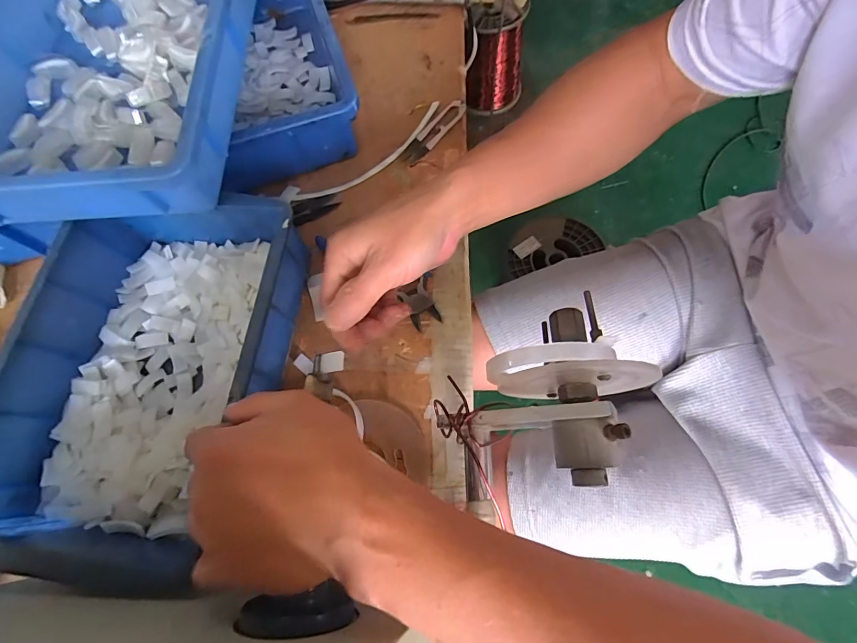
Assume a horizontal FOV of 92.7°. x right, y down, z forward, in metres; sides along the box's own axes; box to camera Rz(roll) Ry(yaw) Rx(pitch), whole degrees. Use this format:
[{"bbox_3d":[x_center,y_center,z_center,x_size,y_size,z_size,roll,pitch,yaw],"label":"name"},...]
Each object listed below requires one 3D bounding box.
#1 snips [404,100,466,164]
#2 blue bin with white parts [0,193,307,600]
[{"bbox_3d":[0.007,-0.214,0.456,0.023,0.011,0.090,38,78,16],"label":"snips"},{"bbox_3d":[-0.229,0.034,0.345,0.196,0.079,0.275,5,71,7],"label":"blue bin with white parts"}]

